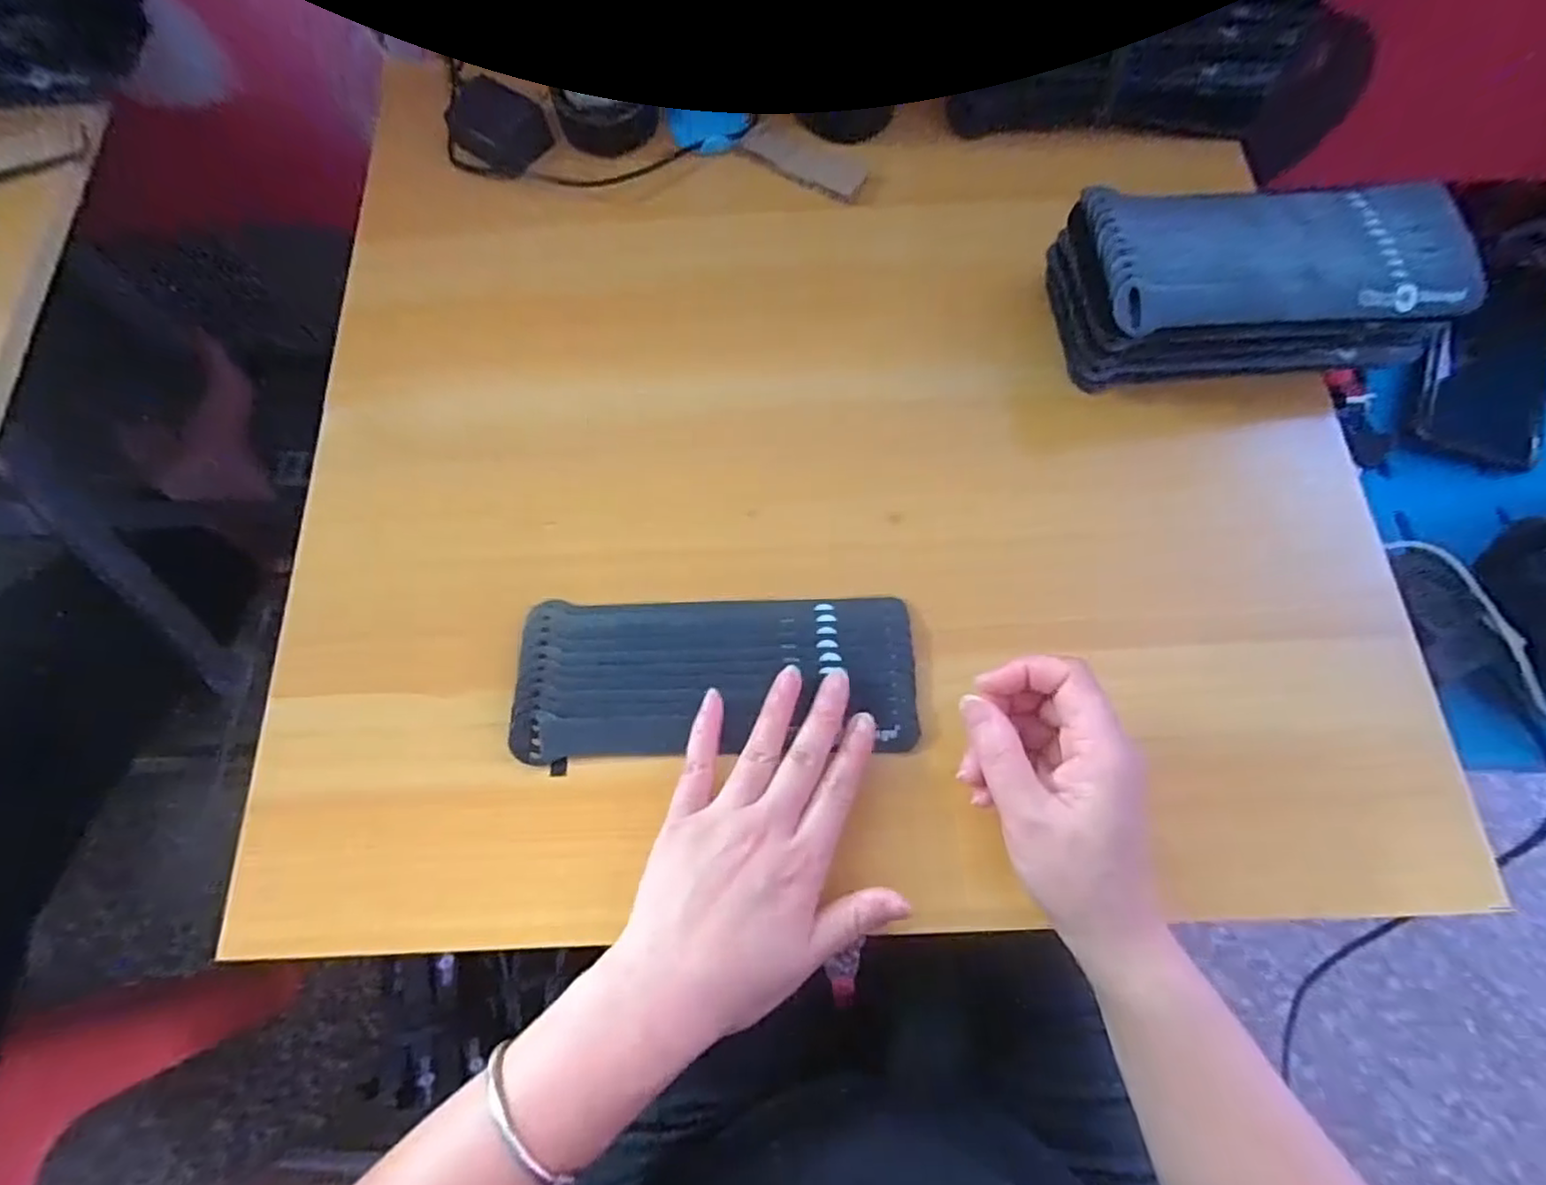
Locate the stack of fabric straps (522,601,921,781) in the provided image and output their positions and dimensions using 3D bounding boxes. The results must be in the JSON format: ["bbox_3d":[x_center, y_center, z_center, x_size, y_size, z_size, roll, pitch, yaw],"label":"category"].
[{"bbox_3d":[-0.029,0.041,0.355,0.199,0.016,0.084,-5,72,1],"label":"stack of fabric straps"}]

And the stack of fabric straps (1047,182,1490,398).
[{"bbox_3d":[0.278,-0.175,0.396,0.226,0.088,0.105,-13,72,-3],"label":"stack of fabric straps"}]

